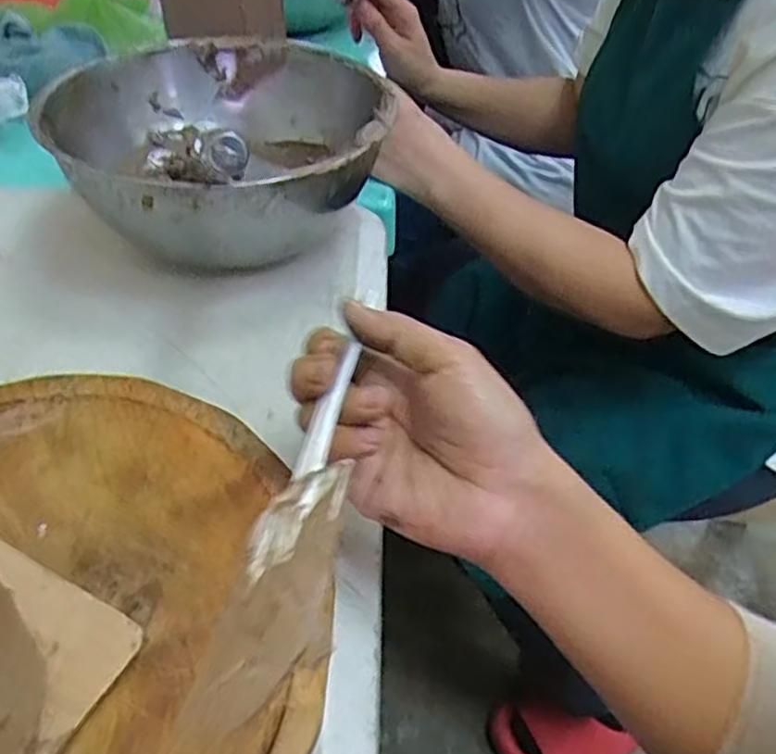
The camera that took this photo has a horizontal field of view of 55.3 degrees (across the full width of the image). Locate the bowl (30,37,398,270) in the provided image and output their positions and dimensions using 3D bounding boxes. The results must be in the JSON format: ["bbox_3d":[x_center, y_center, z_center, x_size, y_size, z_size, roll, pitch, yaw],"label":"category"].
[{"bbox_3d":[-0.107,-0.147,0.521,0.204,0.103,0.218,2,41,-2],"label":"bowl"}]

